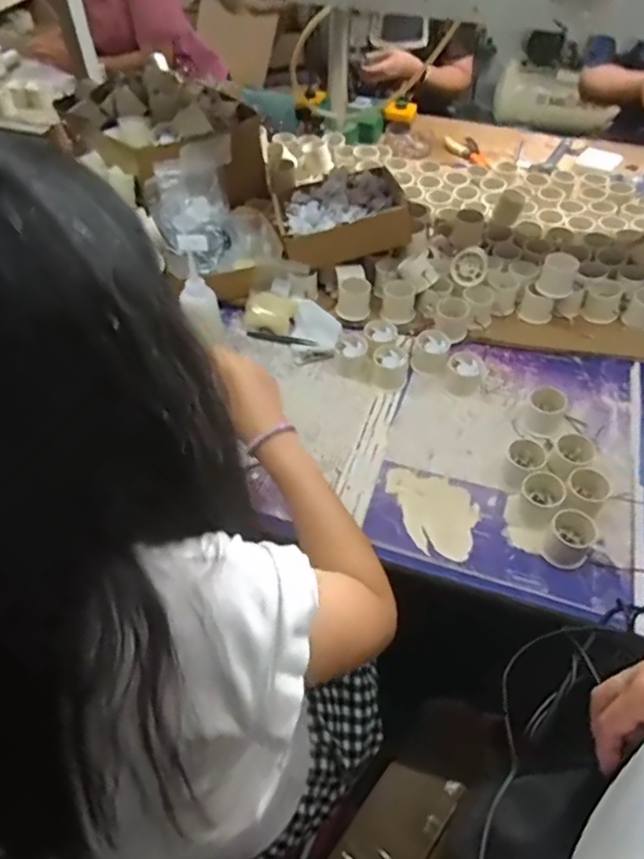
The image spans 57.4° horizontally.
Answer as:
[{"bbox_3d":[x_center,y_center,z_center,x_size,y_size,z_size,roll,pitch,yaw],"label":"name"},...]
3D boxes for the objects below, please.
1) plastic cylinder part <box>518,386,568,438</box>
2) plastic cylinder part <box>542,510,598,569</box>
[{"bbox_3d":[0.314,-0.028,0.831,0.052,0.055,0.044,23,54,17],"label":"plastic cylinder part"},{"bbox_3d":[0.300,0.133,0.710,0.052,0.043,0.055,27,56,20],"label":"plastic cylinder part"}]

